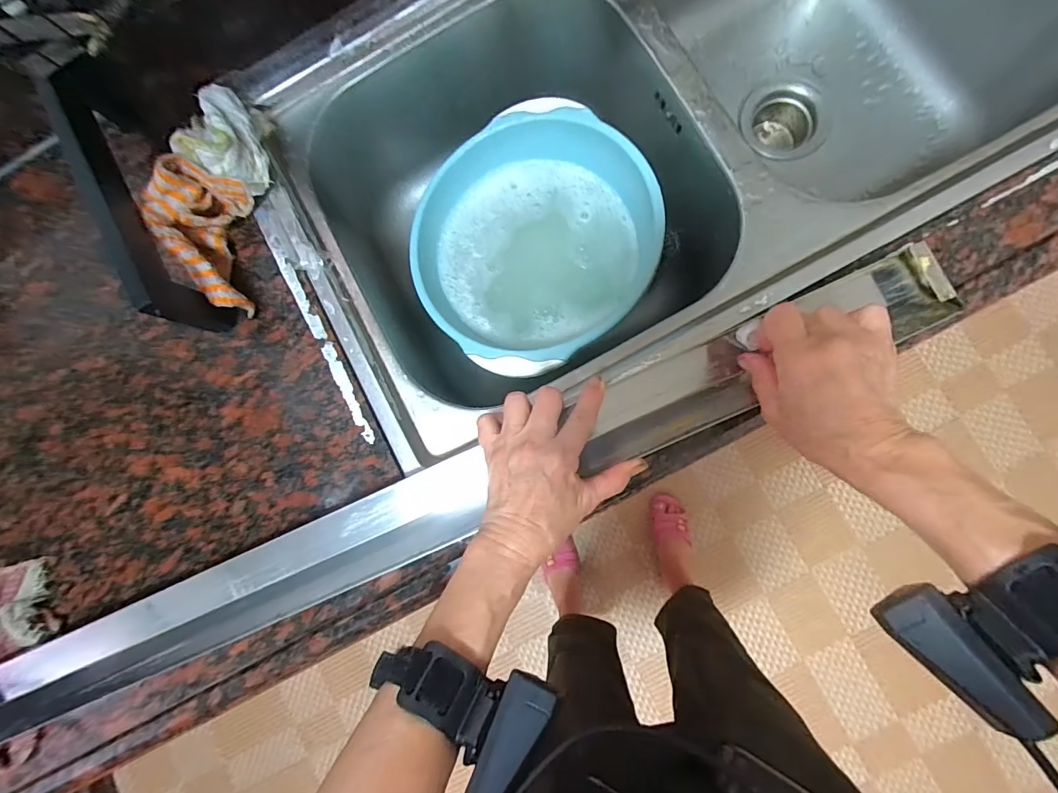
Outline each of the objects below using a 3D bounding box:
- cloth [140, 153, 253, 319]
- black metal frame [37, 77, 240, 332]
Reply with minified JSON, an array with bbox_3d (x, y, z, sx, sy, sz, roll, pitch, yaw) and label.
[{"bbox_3d":[-0.291,-0.141,0.409,0.066,0.058,0.122,0,86,6],"label":"cloth"},{"bbox_3d":[-0.337,-0.154,0.397,0.026,0.092,0.206,-33,84,3],"label":"black metal frame"}]

